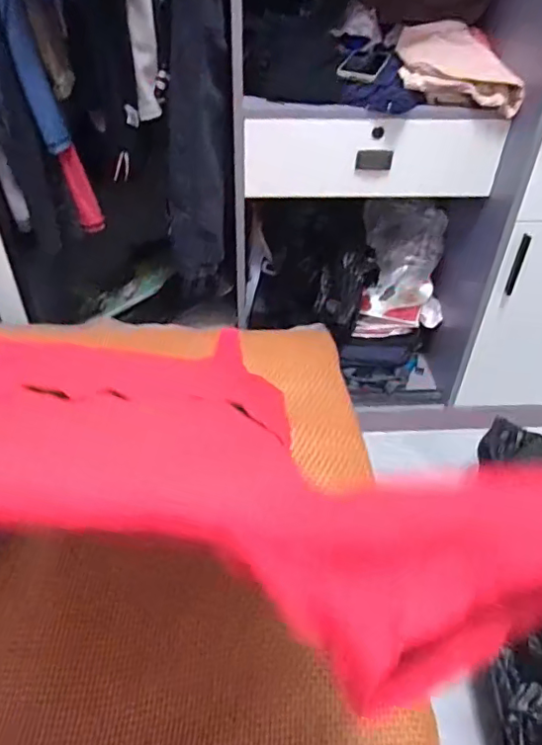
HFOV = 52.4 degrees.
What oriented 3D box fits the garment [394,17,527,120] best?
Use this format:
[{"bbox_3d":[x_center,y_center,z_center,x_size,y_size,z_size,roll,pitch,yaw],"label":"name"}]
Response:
[{"bbox_3d":[0.359,-0.590,1.060,0.236,0.103,0.177,8,41,7],"label":"garment"}]

